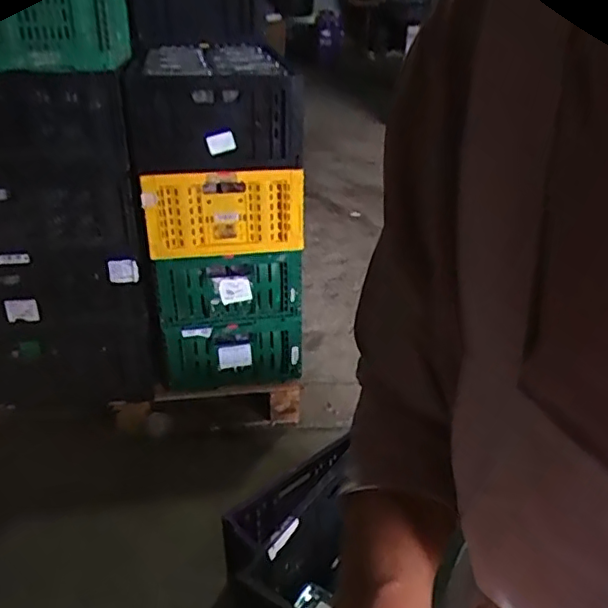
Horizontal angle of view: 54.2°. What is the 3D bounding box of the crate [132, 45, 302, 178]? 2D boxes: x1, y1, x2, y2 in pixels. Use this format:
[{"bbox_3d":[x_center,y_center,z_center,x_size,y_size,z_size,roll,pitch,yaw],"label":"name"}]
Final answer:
[{"bbox_3d":[-0.212,-0.436,1.307,0.338,0.203,0.340,-9,32,-14],"label":"crate"}]

